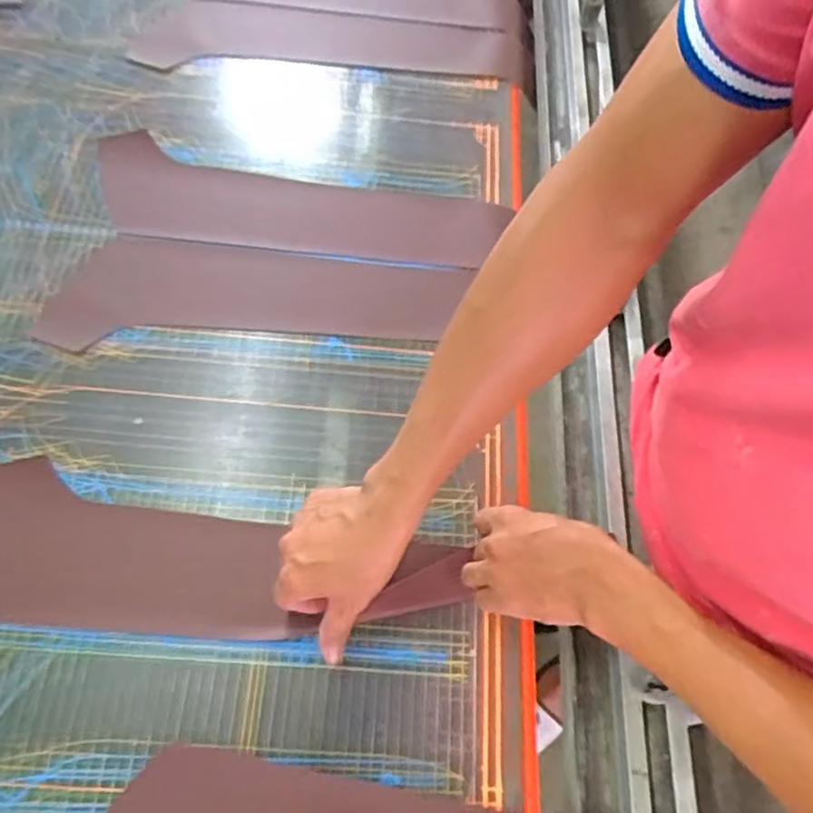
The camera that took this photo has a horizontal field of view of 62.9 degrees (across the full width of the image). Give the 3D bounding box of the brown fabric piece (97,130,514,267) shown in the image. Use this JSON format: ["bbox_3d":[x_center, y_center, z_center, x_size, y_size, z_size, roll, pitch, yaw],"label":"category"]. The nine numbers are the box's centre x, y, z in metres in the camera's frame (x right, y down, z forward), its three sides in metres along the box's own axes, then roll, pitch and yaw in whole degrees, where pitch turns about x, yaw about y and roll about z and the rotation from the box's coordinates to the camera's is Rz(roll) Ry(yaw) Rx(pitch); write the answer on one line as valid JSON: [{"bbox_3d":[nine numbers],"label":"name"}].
[{"bbox_3d":[-0.120,-0.216,0.737,0.440,0.023,0.135,9,65,1],"label":"brown fabric piece"}]

